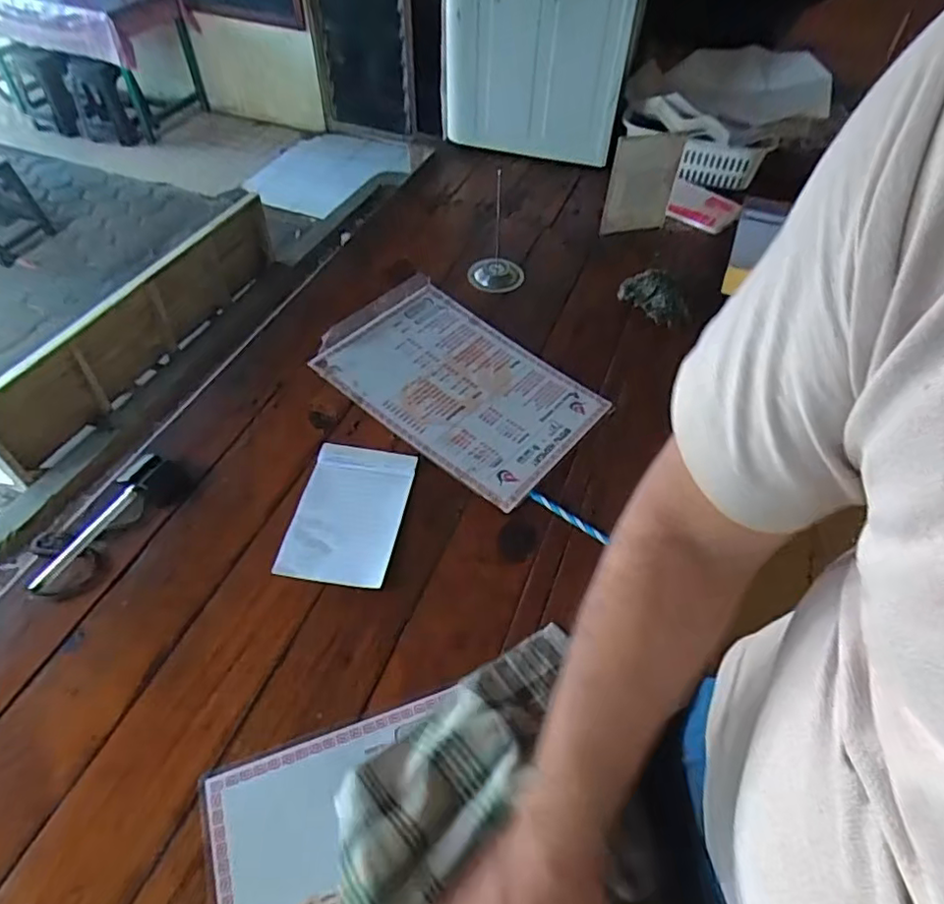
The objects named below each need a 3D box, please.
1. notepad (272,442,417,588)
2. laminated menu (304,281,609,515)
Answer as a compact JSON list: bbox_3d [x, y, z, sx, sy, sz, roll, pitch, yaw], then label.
[{"bbox_3d":[-0.125,0.060,0.620,0.104,0.005,0.158,9,51,5],"label":"notepad"},{"bbox_3d":[-0.012,-0.089,0.729,0.310,0.022,0.222,37,54,20],"label":"laminated menu"}]

